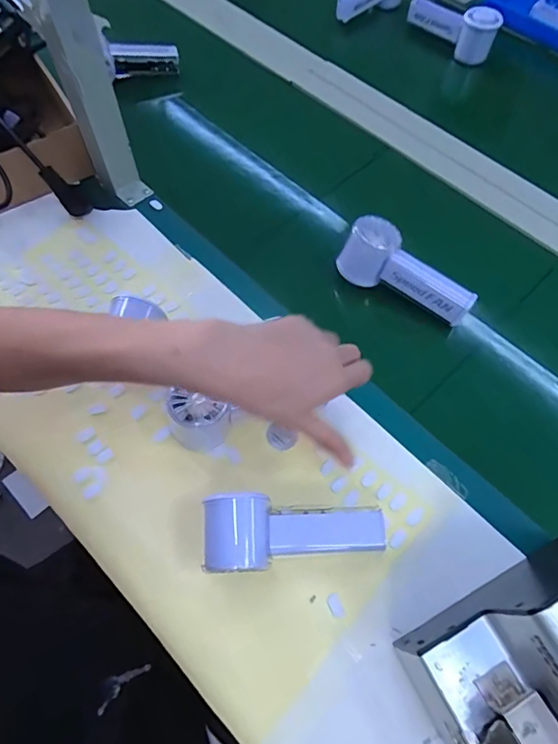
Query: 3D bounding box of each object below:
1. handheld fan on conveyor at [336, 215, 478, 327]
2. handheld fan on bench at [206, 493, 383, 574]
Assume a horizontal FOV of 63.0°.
[{"bbox_3d":[0.145,-0.110,0.513,0.150,0.066,0.053,29,66,12],"label":"handheld fan on conveyor"},{"bbox_3d":[0.014,0.131,0.378,0.149,0.051,0.057,-2,64,-3],"label":"handheld fan on bench"}]

